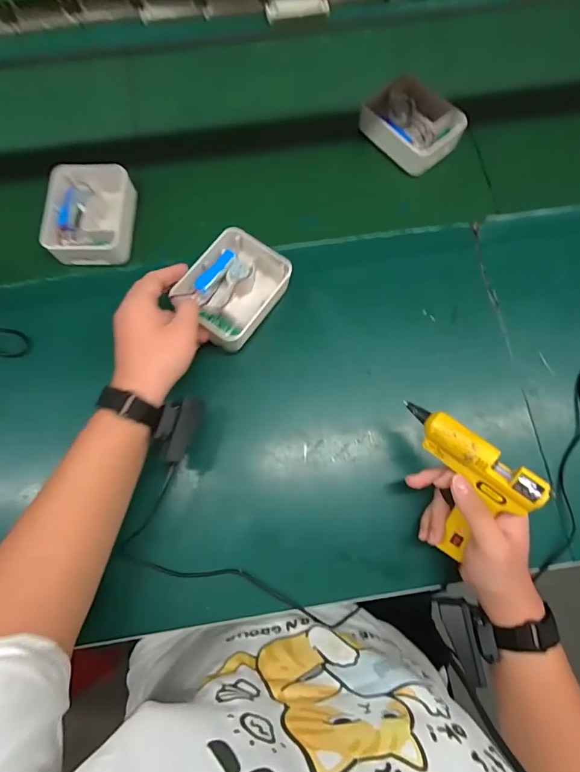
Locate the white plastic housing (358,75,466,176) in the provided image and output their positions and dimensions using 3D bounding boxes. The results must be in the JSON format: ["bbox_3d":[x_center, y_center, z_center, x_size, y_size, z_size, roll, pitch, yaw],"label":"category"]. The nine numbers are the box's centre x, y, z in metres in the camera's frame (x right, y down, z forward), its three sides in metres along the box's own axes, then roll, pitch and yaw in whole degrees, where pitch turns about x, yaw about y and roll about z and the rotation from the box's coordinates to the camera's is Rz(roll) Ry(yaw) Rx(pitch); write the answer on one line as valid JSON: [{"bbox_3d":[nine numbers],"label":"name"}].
[{"bbox_3d":[0.172,-0.378,0.575,0.133,0.038,0.094,42,79,10],"label":"white plastic housing"}]

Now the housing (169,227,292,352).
[{"bbox_3d":[-0.071,-0.119,0.489,0.101,0.049,0.129,35,77,9],"label":"housing"}]

